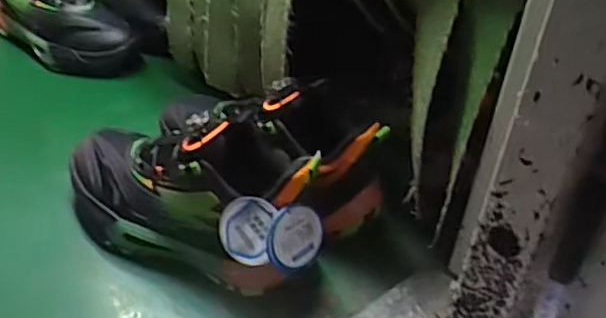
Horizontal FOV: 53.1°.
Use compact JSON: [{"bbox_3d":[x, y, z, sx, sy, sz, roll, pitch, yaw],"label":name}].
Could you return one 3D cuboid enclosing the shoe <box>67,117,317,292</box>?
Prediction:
[{"bbox_3d":[-0.095,0.016,0.498,0.235,0.120,0.102,20,38,19],"label":"shoe"}]

